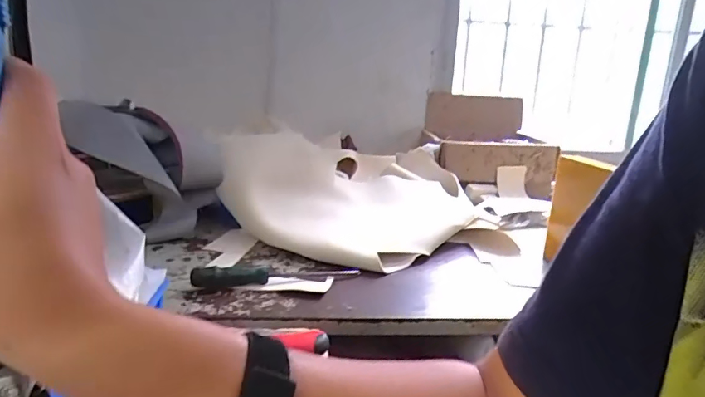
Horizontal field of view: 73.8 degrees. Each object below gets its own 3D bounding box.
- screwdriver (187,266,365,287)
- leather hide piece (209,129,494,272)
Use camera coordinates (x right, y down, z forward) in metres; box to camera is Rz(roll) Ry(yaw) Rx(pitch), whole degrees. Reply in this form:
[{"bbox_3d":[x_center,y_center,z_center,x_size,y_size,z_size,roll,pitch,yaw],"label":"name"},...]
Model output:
[{"bbox_3d":[-0.114,0.113,0.725,0.256,0.032,0.028,-3,16,-22],"label":"screwdriver"},{"bbox_3d":[0.044,-0.007,0.986,0.364,0.149,0.502,15,20,39],"label":"leather hide piece"}]

